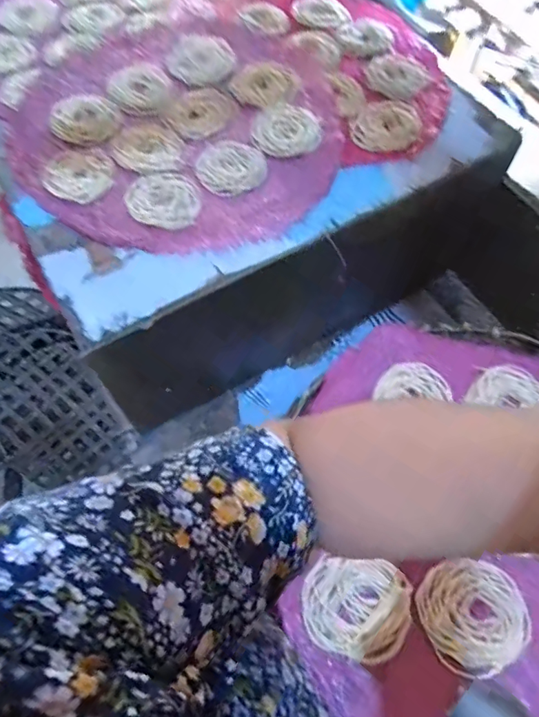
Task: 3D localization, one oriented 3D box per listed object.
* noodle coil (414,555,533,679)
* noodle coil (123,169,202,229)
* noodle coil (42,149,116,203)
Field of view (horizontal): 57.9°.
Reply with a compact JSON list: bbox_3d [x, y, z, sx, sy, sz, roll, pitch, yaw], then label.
[{"bbox_3d":[0.148,0.185,0.354,0.073,0.012,0.072,0,63,0],"label":"noodle coil"},{"bbox_3d":[-0.106,-0.165,0.493,0.072,0.007,0.069,0,63,0],"label":"noodle coil"},{"bbox_3d":[-0.196,-0.191,0.504,0.069,0.009,0.068,0,63,0],"label":"noodle coil"}]

